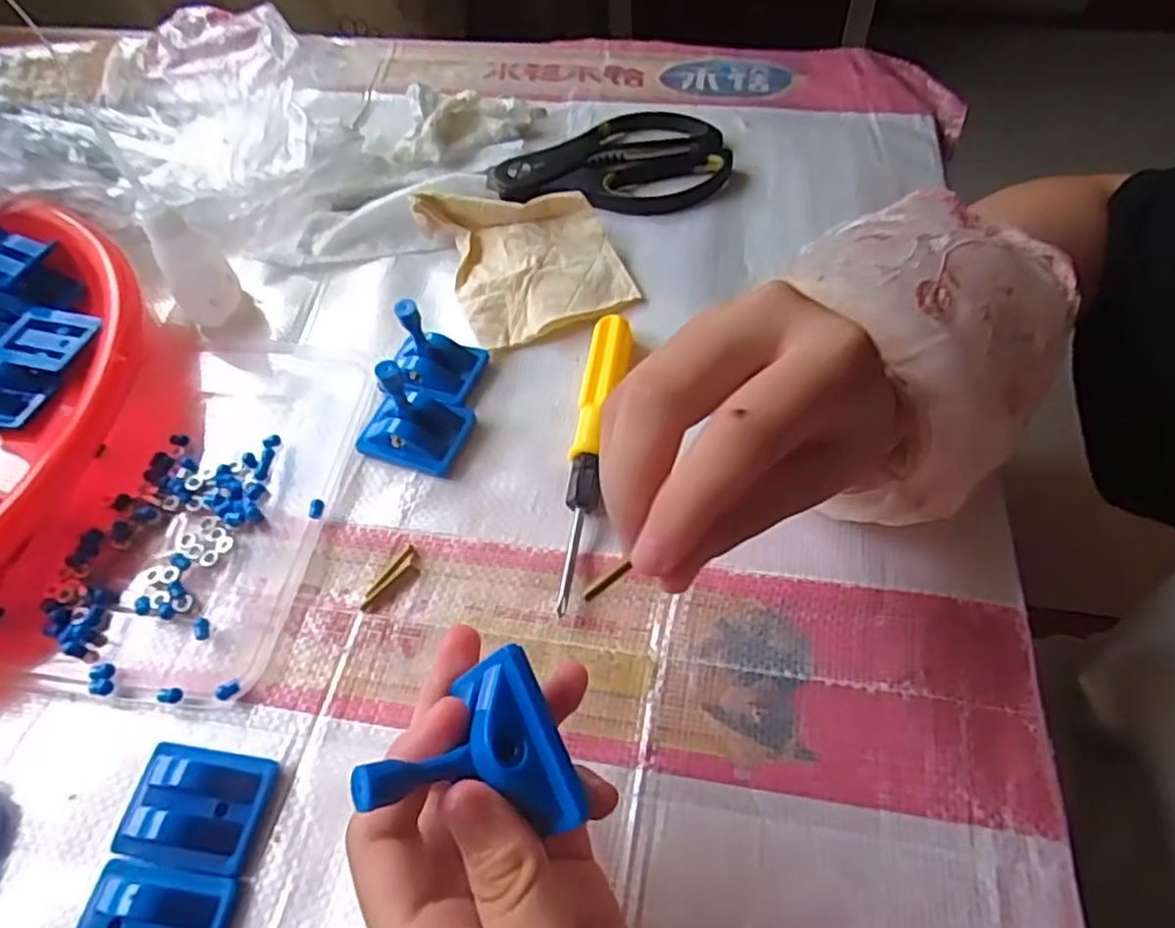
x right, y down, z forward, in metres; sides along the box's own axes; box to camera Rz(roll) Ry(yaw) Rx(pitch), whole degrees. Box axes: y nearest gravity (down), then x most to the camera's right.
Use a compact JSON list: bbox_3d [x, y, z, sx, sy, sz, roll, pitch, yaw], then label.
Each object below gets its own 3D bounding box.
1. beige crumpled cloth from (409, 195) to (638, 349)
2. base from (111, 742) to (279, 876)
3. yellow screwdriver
[{"bbox_3d":[-0.030,-0.107,0.355,0.084,0.027,0.093,-21,58,-11],"label":"beige crumpled cloth"},{"bbox_3d":[-0.127,0.109,0.224,0.043,0.016,0.034,6,57,7],"label":"base"},{"bbox_3d":[0.001,-0.007,0.291,0.017,0.017,0.141,7,57,8],"label":"yellow screwdriver"}]

